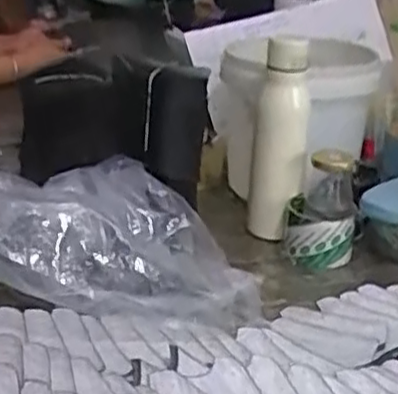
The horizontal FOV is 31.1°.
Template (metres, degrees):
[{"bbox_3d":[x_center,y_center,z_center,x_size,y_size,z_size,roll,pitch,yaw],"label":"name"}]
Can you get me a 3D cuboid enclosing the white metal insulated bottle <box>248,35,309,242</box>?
[{"bbox_3d":[0.096,-0.059,0.850,0.064,0.252,0.051,4,23,4],"label":"white metal insulated bottle"}]

